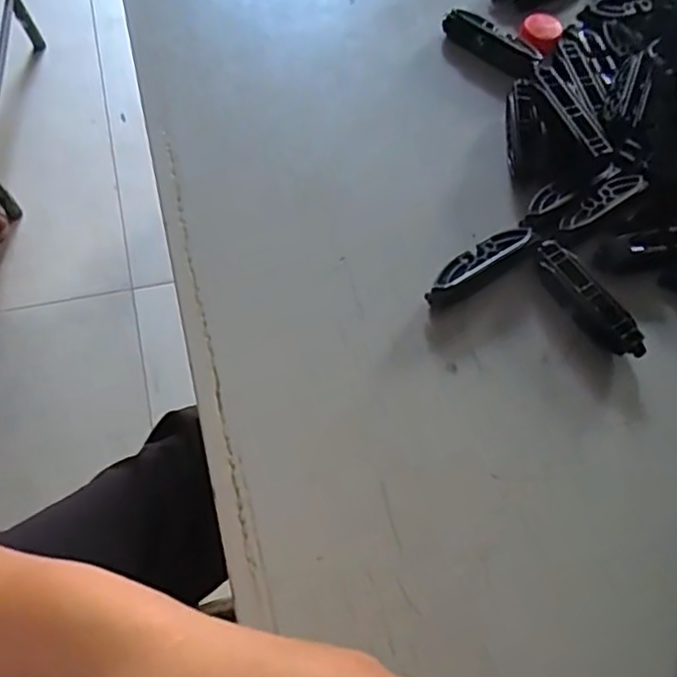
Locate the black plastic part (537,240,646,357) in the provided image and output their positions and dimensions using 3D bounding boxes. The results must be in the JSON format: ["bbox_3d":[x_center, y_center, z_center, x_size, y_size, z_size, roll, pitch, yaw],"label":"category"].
[{"bbox_3d":[0.139,-0.021,0.367,0.015,0.017,0.078,-32,70,-16],"label":"black plastic part"}]

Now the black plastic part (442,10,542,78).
[{"bbox_3d":[0.106,-0.208,0.457,0.071,0.012,0.026,33,67,12],"label":"black plastic part"}]

